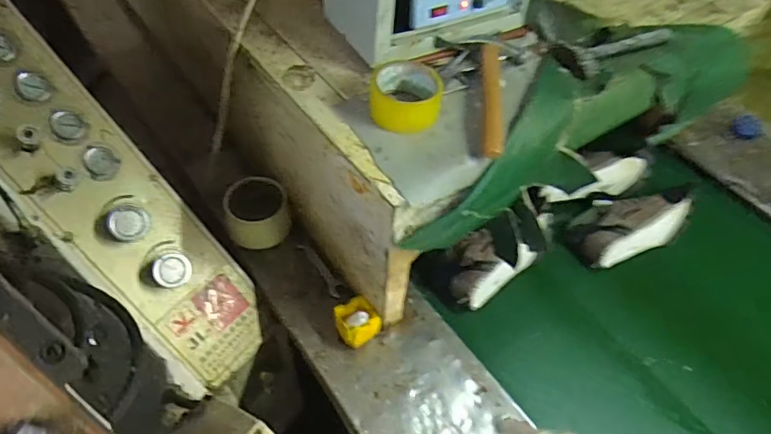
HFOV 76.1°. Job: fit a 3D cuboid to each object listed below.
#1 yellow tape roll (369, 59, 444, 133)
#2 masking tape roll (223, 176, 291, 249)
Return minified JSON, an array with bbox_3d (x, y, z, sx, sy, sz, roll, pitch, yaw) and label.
[{"bbox_3d":[0.027,-0.164,0.669,0.095,0.054,0.095,2,53,-3],"label":"yellow tape roll"},{"bbox_3d":[-0.235,-0.009,0.907,0.112,0.080,0.107,2,53,-3],"label":"masking tape roll"}]

